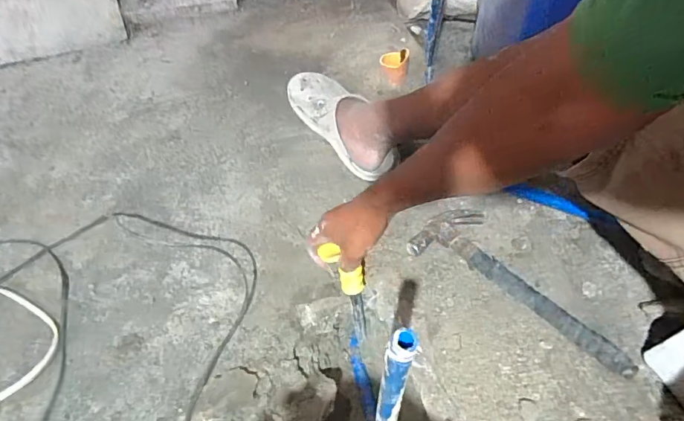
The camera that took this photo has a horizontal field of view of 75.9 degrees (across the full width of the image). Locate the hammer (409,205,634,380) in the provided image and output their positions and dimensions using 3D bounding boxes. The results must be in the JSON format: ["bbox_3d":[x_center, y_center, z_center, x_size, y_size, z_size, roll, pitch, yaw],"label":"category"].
[{"bbox_3d":[0.269,0.095,0.646,0.323,0.034,0.128,32,62,23],"label":"hammer"}]

